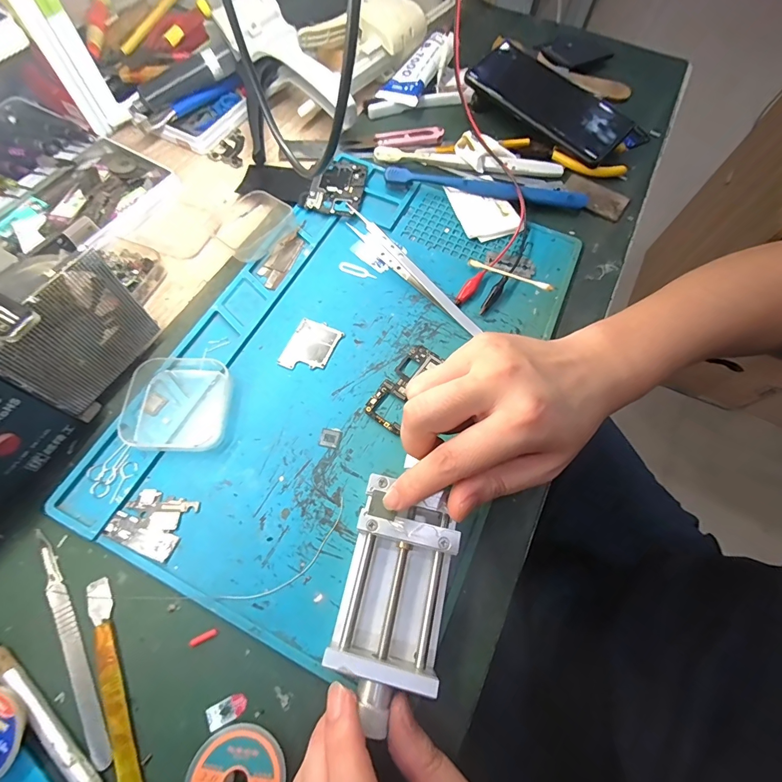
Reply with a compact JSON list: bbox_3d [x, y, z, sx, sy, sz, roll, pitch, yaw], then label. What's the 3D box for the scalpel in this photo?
[{"bbox_3d":[-0.176,0.136,0.212,0.009,0.004,0.127,-30,71,-15],"label":"scalpel"}]

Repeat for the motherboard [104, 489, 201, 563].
[{"bbox_3d":[-0.147,0.079,0.237,0.043,0.004,0.035,20,67,6],"label":"motherboard"}]

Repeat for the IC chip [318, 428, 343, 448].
[{"bbox_3d":[-0.041,0.032,0.264,0.014,0.004,0.013,12,66,2],"label":"IC chip"}]

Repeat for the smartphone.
[{"bbox_3d":[0.162,-0.302,0.403,0.169,0.015,0.081,42,76,11],"label":"smartphone"}]

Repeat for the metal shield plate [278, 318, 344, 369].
[{"bbox_3d":[-0.061,-0.034,0.292,0.034,0.004,0.044,23,67,7],"label":"metal shield plate"}]

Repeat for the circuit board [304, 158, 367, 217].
[{"bbox_3d":[-0.049,-0.191,0.362,0.048,0.005,0.070,15,66,3],"label":"circuit board"}]

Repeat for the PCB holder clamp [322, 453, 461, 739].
[{"bbox_3d":[0.003,0.109,0.213,0.055,0.028,0.113,13,66,3],"label":"PCB holder clamp"}]

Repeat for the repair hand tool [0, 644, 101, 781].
[{"bbox_3d":[-0.170,0.172,0.193,0.144,0.008,0.009,38,70,13],"label":"repair hand tool"}]

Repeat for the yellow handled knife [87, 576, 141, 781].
[{"bbox_3d":[-0.145,0.161,0.203,0.011,0.004,0.121,-23,69,-13],"label":"yellow handled knife"}]

